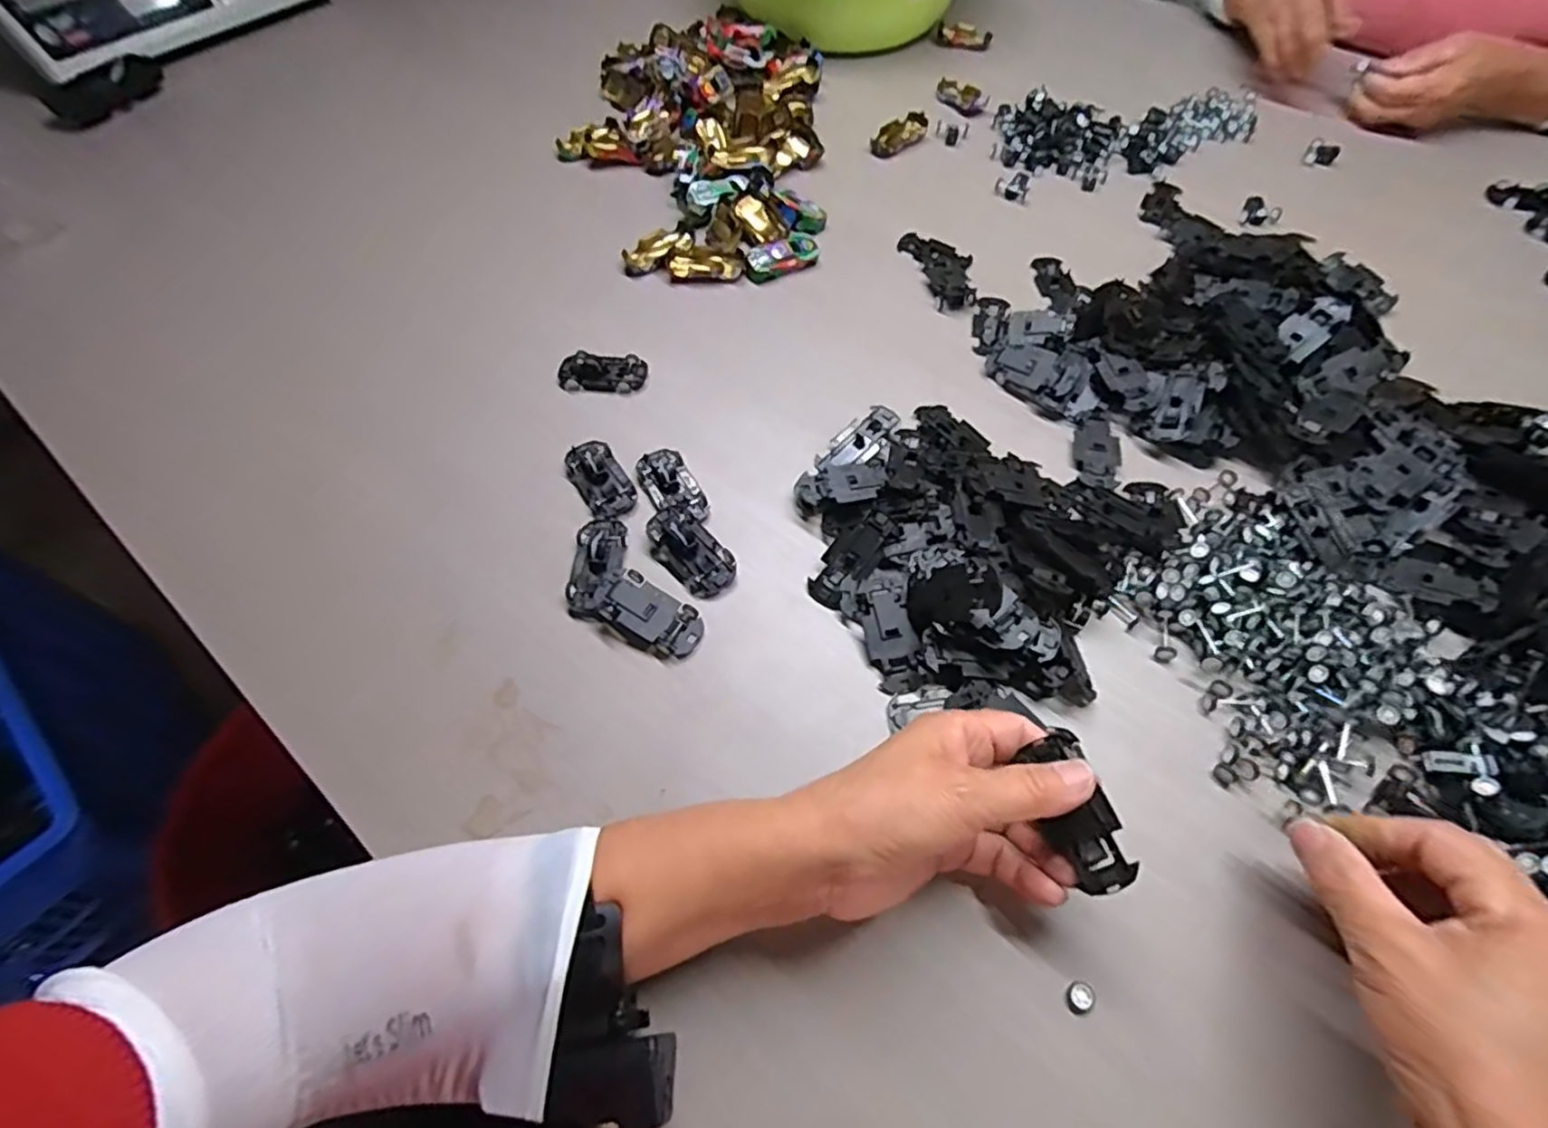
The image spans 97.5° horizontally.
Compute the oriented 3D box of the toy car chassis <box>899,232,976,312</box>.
[{"bbox_3d":[0.146,-0.251,0.569,0.050,0.014,0.101,-16,60,-8],"label":"toy car chassis"}]

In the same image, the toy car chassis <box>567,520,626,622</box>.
[{"bbox_3d":[-0.108,0.000,0.417,0.031,0.014,0.069,1,59,2],"label":"toy car chassis"}]

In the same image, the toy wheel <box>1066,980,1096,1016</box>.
[{"bbox_3d":[0.134,0.190,0.296,0.011,0.004,0.014,40,67,22],"label":"toy wheel"}]

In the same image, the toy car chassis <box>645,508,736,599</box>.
[{"bbox_3d":[-0.053,-0.009,0.420,0.033,0.016,0.066,-39,65,-20],"label":"toy car chassis"}]

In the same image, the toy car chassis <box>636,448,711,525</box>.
[{"bbox_3d":[-0.066,-0.050,0.450,0.033,0.008,0.065,-29,62,-16],"label":"toy car chassis"}]

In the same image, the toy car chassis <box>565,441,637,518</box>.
[{"bbox_3d":[-0.117,-0.058,0.454,0.032,0.008,0.062,-29,62,-15],"label":"toy car chassis"}]

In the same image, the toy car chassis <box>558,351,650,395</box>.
[{"bbox_3d":[-0.128,-0.143,0.509,0.066,0.015,0.029,0,59,1],"label":"toy car chassis"}]

